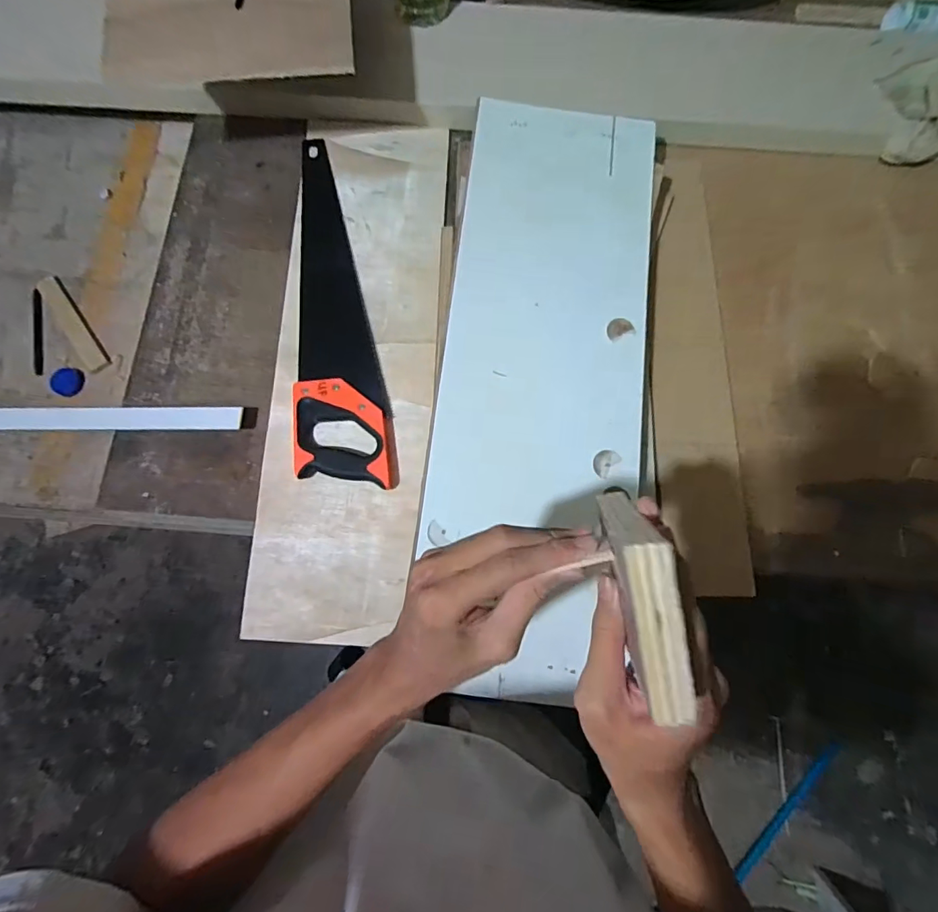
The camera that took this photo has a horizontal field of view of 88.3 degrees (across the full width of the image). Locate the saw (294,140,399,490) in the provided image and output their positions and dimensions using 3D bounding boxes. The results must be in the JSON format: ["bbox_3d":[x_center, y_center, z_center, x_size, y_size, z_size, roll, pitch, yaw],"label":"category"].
[{"bbox_3d":[-0.173,-0.205,0.641,0.114,0.032,0.495,-6,77,-2],"label":"saw"}]

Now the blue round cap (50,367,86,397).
[{"bbox_3d":[-0.564,-0.105,0.677,0.044,0.010,0.042,0,76,-1],"label":"blue round cap"}]

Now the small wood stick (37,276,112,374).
[{"bbox_3d":[-0.560,-0.188,0.685,0.034,0.010,0.162,-37,80,-9],"label":"small wood stick"}]

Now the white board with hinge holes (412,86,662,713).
[{"bbox_3d":[0.088,-0.111,0.574,0.235,0.026,0.727,7,76,1],"label":"white board with hinge holes"}]

